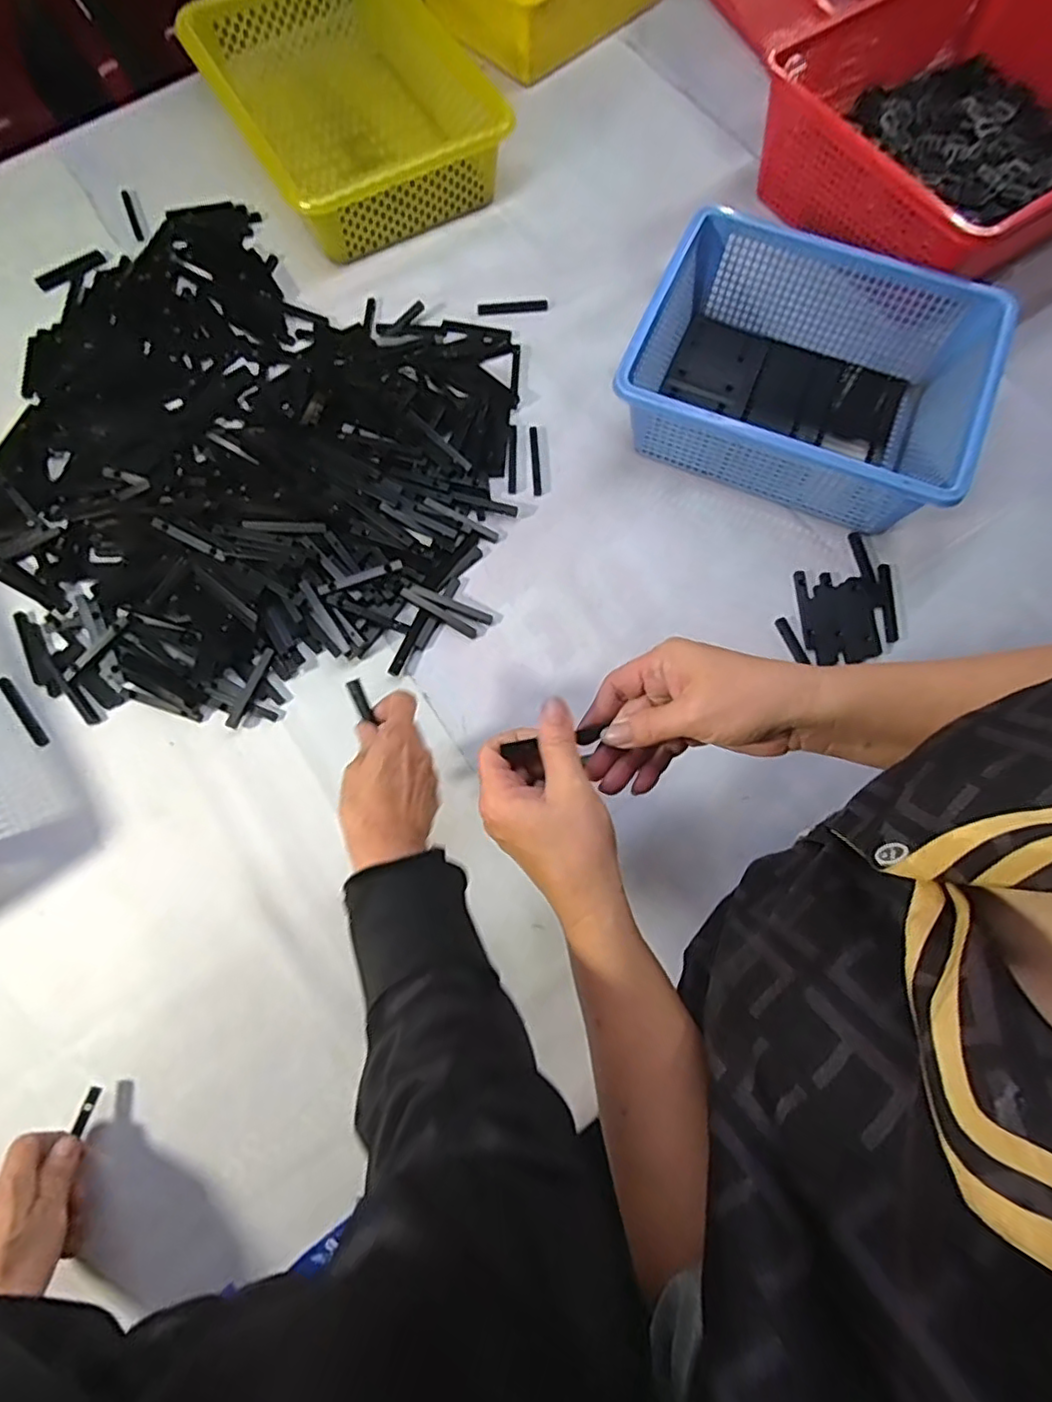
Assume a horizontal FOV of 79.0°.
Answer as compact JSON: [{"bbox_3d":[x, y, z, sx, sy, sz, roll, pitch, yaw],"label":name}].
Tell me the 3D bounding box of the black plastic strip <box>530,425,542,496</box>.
[{"bbox_3d":[0.010,-0.237,0.627,0.008,0.004,0.076,-3,73,0],"label":"black plastic strip"}]

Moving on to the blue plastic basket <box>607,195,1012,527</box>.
[{"bbox_3d":[0.264,-0.292,0.586,0.309,0.099,0.231,21,74,7],"label":"blue plastic basket"}]

